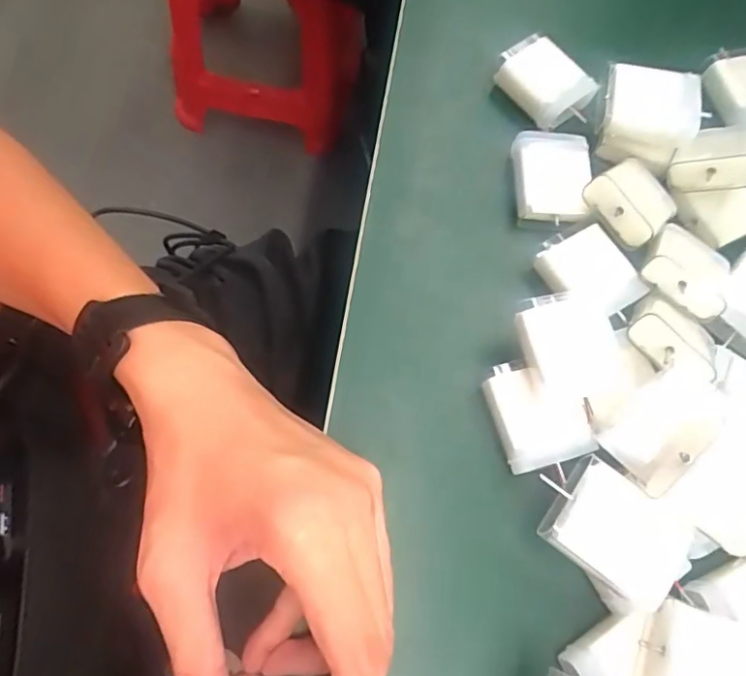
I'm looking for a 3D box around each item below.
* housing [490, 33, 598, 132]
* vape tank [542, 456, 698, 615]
[{"bbox_3d":[0.104,-0.154,0.339,0.041,0.019,0.054,-34,80,-18],"label":"housing"},{"bbox_3d":[0.102,0.082,0.241,0.057,0.016,0.042,38,70,5],"label":"vape tank"}]

